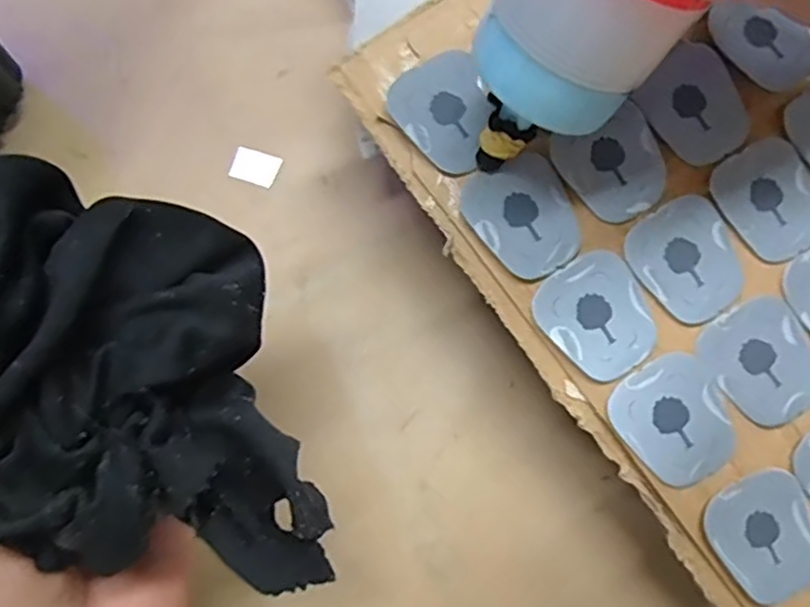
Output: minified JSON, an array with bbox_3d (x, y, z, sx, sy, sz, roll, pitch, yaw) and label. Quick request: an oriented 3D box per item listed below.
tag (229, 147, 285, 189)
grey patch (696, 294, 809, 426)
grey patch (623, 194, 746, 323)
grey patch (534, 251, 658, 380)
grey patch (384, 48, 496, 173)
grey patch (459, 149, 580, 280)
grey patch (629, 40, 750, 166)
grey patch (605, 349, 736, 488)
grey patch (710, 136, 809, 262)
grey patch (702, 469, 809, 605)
[{"bbox_3d":[-0.062,-0.056,0.282,0.019,0.004,0.015,18,71,4],"label":"tag"},{"bbox_3d":[0.117,0.019,0.221,0.034,0.004,0.039,-32,80,-9],"label":"grey patch"},{"bbox_3d":[0.093,-0.015,0.223,0.033,0.005,0.038,-36,80,-9],"label":"grey patch"},{"bbox_3d":[0.062,0.004,0.221,0.033,0.005,0.038,-35,80,-9],"label":"grey patch"},{"bbox_3d":[0.014,-0.063,0.225,0.031,0.004,0.037,-40,88,-3],"label":"grey patch"},{"bbox_3d":[0.039,-0.028,0.222,0.032,0.004,0.038,-29,79,-8],"label":"grey patch"},{"bbox_3d":[0.098,-0.067,0.231,0.032,0.006,0.037,-41,81,-10],"label":"grey patch"},{"bbox_3d":[0.087,0.037,0.219,0.035,0.006,0.039,-36,80,-9],"label":"grey patch"},{"bbox_3d":[0.123,-0.035,0.230,0.034,0.006,0.038,-32,80,-9],"label":"grey patch"},{"bbox_3d":[0.115,0.074,0.217,0.034,0.005,0.037,-28,79,-8],"label":"grey patch"}]

